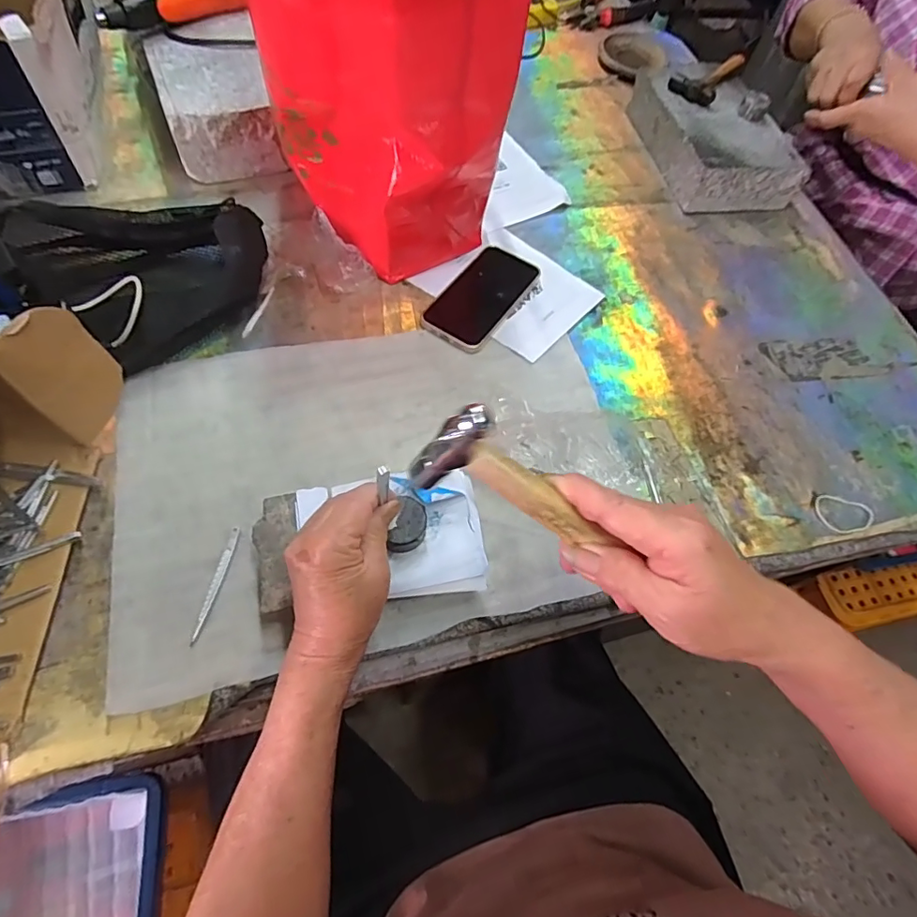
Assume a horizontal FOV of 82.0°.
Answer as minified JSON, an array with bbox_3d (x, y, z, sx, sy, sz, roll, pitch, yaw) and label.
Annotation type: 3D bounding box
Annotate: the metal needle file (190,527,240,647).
[{"bbox_3d":[-0.190,0.096,0.410,0.008,0.005,0.093,13,62,0],"label":"metal needle file"}]

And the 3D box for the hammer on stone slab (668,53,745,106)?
[{"bbox_3d":[0.353,-0.540,0.745,0.060,0.025,0.148,36,64,12],"label":"hammer on stone slab"}]

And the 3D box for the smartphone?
[{"bbox_3d":[0.026,-0.180,0.581,0.076,0.014,0.152,32,63,10],"label":"smartphone"}]

